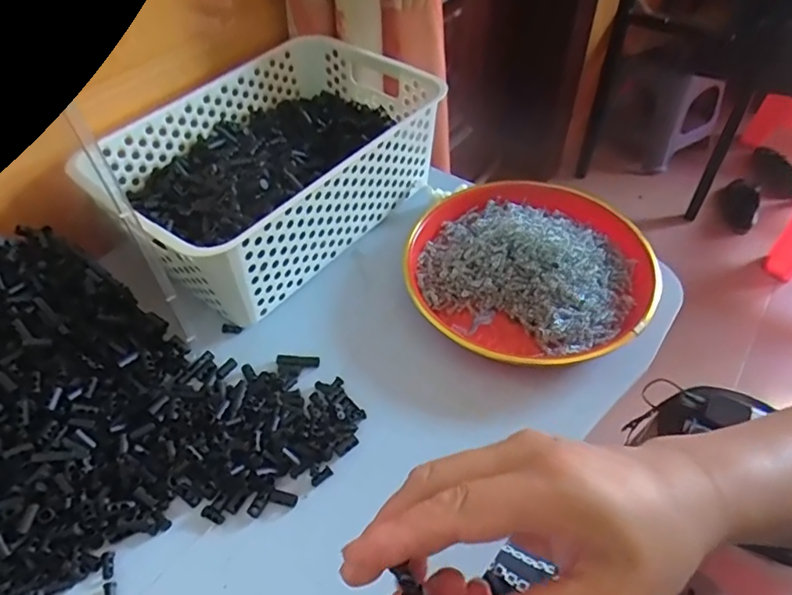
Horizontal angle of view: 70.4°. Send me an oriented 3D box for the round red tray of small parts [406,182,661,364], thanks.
[{"bbox_3d":[0.117,-0.028,0.507,0.214,0.053,0.208,-1,48,1],"label":"round red tray of small parts"}]

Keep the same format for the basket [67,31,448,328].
[{"bbox_3d":[-0.118,-0.127,0.551,0.206,0.102,0.302,33,56,27],"label":"basket"}]

